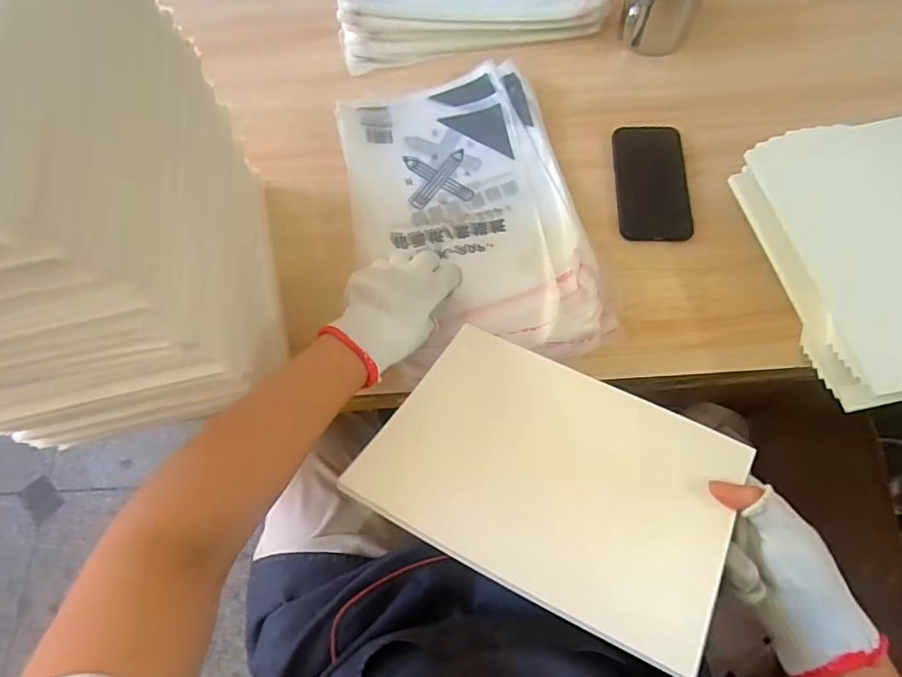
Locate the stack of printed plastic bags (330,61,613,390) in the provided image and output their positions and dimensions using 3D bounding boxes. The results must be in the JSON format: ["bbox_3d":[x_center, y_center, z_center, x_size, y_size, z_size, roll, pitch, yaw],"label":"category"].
[{"bbox_3d":[0.014,-0.139,0.570,0.227,0.039,0.352,-13,68,-2],"label":"stack of printed plastic bags"}]

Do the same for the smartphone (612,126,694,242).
[{"bbox_3d":[0.226,-0.178,0.601,0.075,0.014,0.149,0,68,3],"label":"smartphone"}]

